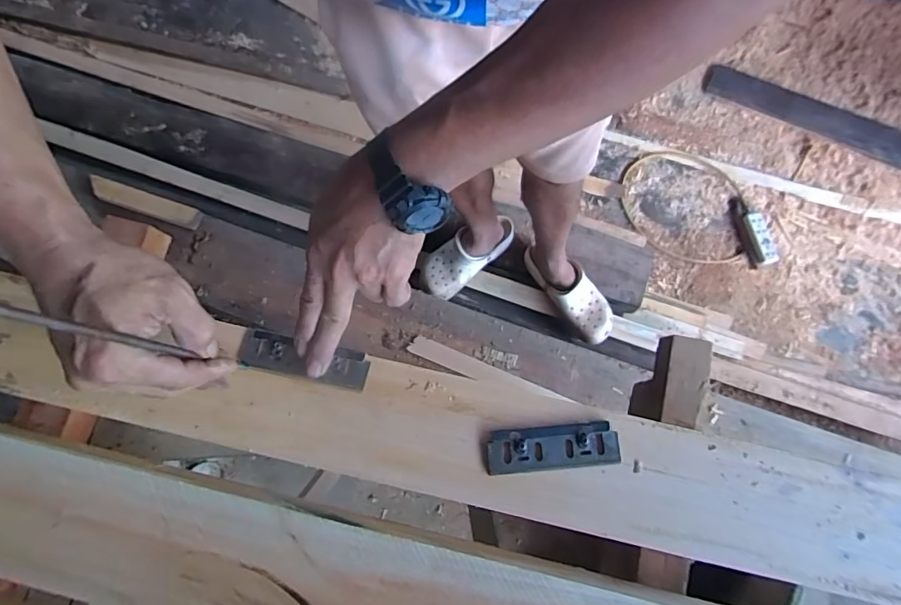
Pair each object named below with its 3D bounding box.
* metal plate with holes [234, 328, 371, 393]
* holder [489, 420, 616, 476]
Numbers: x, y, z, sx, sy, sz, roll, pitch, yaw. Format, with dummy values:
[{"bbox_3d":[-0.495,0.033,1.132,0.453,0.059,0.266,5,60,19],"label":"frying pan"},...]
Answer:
[{"bbox_3d":[-0.127,0.049,0.404,0.112,0.010,0.032,12,77,1],"label":"metal plate with holes"},{"bbox_3d":[0.083,0.119,0.382,0.106,0.004,0.034,-5,76,-2],"label":"holder"}]

